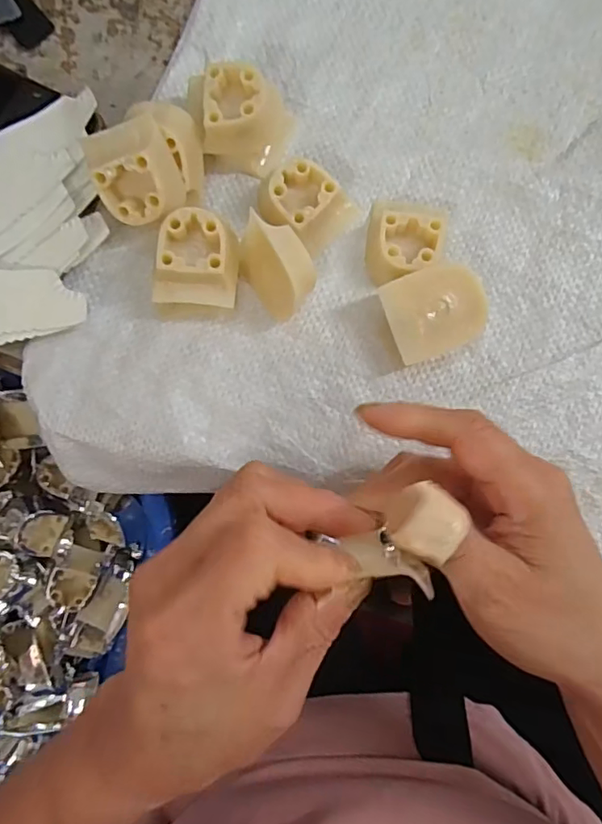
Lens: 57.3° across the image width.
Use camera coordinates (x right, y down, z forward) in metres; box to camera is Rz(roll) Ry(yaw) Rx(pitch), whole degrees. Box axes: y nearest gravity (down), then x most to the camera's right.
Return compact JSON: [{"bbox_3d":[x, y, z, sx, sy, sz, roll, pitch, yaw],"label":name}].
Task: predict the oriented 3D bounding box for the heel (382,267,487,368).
[{"bbox_3d":[0.063,-0.046,0.262,0.046,0.022,0.037,-19,83,-1],"label":"heel"}]

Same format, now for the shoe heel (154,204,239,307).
[{"bbox_3d":[-0.047,-0.069,0.259,0.035,0.031,0.040,10,84,2],"label":"shoe heel"}]

